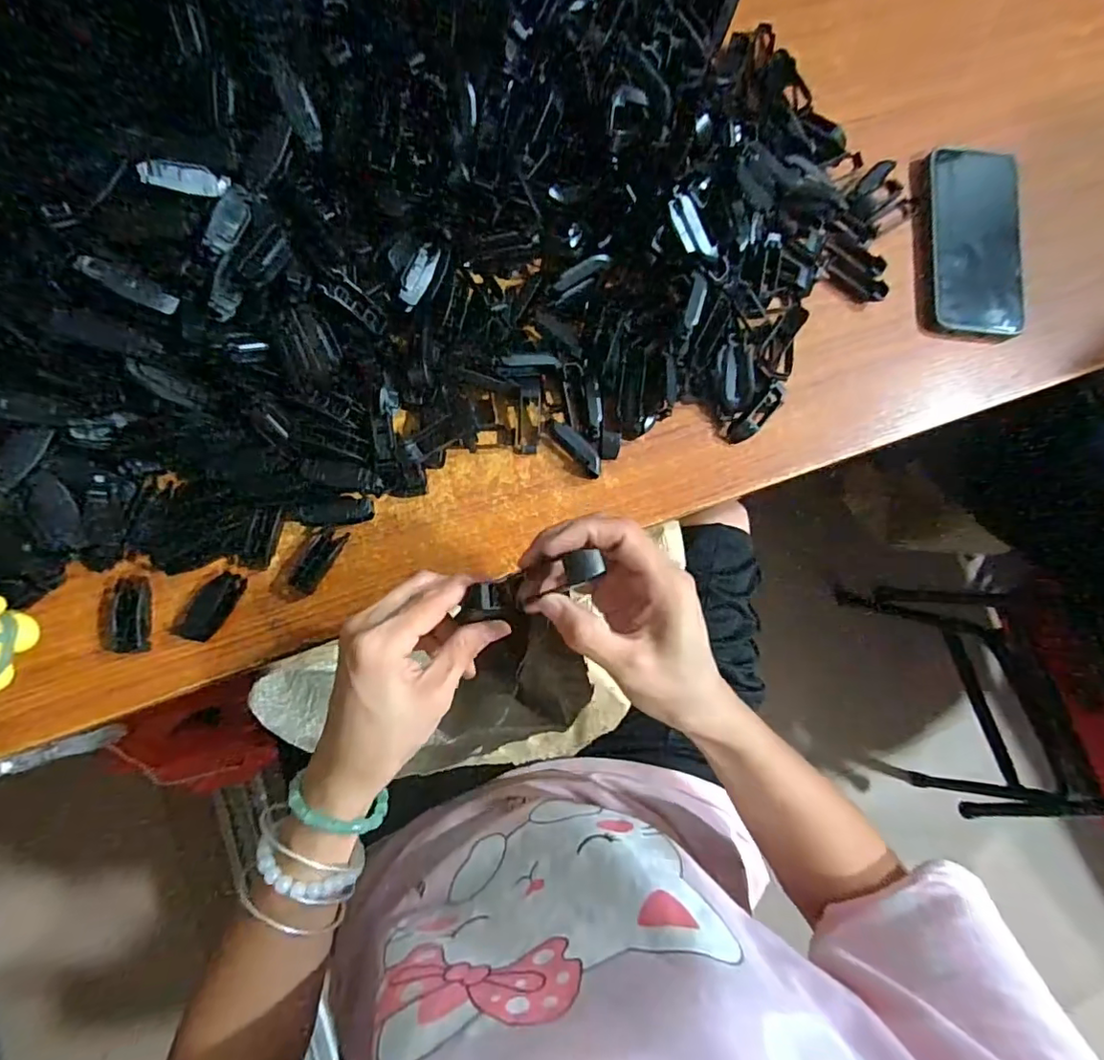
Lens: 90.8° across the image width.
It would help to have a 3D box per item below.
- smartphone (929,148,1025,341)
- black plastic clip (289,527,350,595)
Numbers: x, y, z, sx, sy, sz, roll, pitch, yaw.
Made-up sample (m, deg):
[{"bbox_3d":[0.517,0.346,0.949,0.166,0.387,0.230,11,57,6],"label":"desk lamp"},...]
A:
[{"bbox_3d":[0.360,-0.242,0.457,0.077,0.010,0.170,7,80,-5],"label":"smartphone"},{"bbox_3d":[-0.161,0.021,0.374,0.017,0.006,0.048,30,79,0],"label":"black plastic clip"}]

